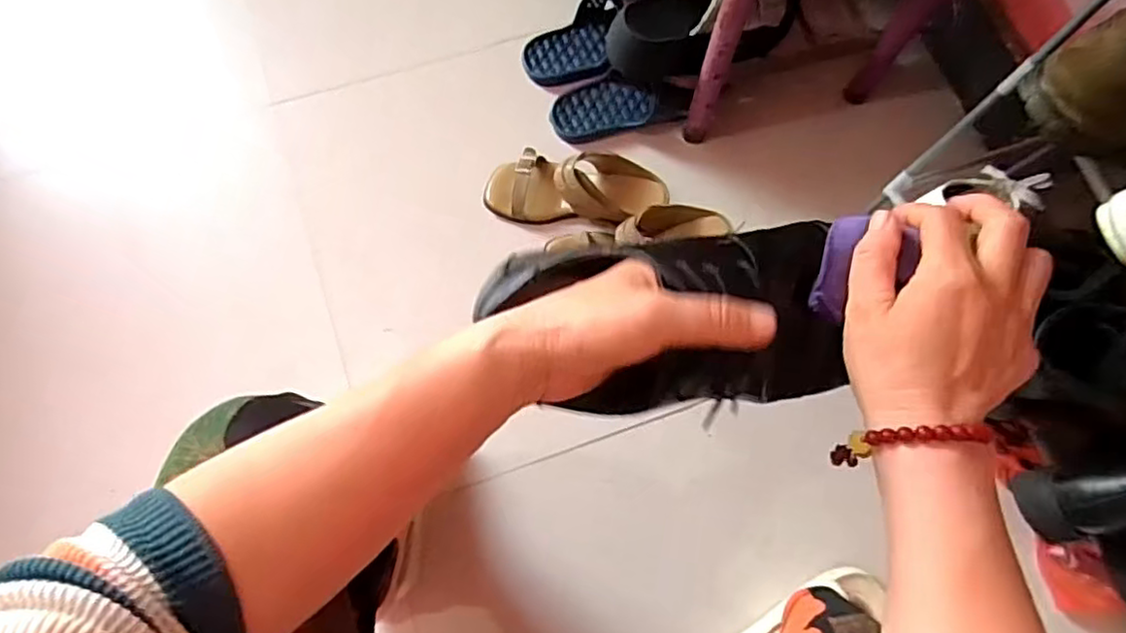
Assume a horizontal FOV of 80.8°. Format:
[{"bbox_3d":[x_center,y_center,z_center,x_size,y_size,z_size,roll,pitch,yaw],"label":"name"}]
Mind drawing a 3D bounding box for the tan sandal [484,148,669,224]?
[{"bbox_3d":[0.011,-0.176,0.861,0.239,0.085,0.093,2,73,12],"label":"tan sandal"}]

